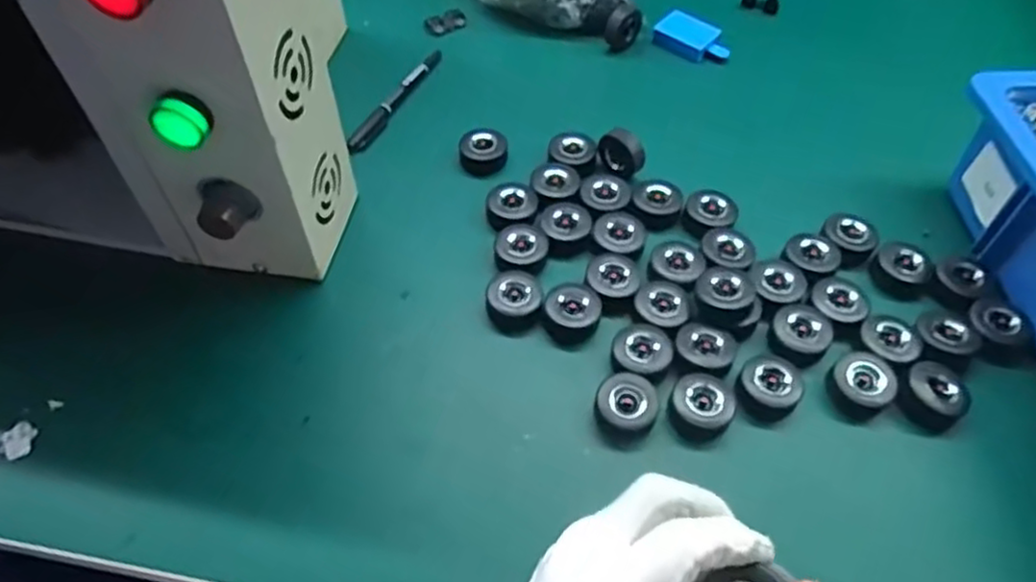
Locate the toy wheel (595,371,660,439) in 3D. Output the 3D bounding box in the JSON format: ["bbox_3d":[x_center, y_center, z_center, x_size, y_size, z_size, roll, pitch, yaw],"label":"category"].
[{"bbox_3d":[0.066,0.070,0.424,0.036,0.021,0.034,0,55,1],"label":"toy wheel"}]

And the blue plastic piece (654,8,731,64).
[{"bbox_3d":[0.164,-0.235,0.648,0.071,0.010,0.048,35,63,22],"label":"blue plastic piece"}]

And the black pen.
[{"bbox_3d":[-0.104,-0.166,0.598,0.012,0.008,0.143,21,58,15],"label":"black pen"}]

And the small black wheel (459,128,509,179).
[{"bbox_3d":[-0.027,-0.112,0.559,0.038,0.022,0.034,0,55,1],"label":"small black wheel"}]

